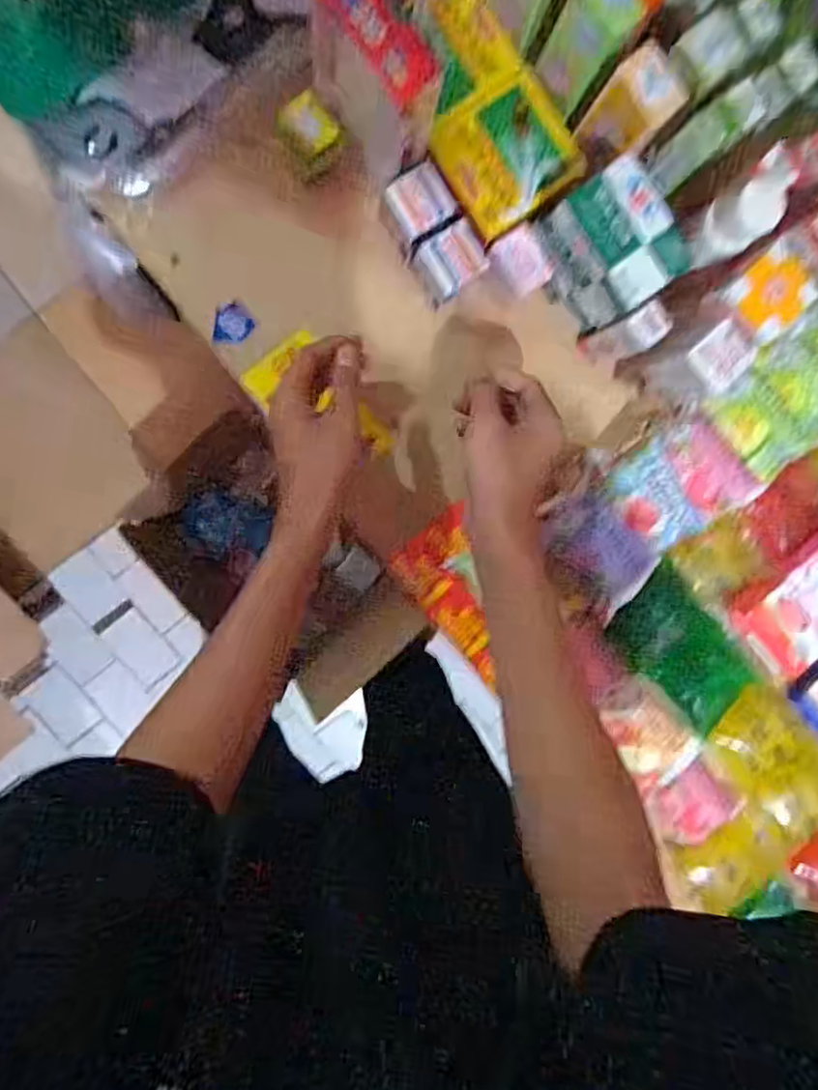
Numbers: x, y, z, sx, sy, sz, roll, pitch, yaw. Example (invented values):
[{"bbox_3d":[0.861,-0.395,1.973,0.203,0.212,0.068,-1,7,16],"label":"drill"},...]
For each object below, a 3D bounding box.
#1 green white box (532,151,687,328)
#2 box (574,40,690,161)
[{"bbox_3d":[0.152,-0.223,0.481,0.076,0.056,0.089,-36,99,0],"label":"green white box"},{"bbox_3d":[0.160,-0.313,0.468,0.047,0.066,0.041,36,89,-7],"label":"box"}]

